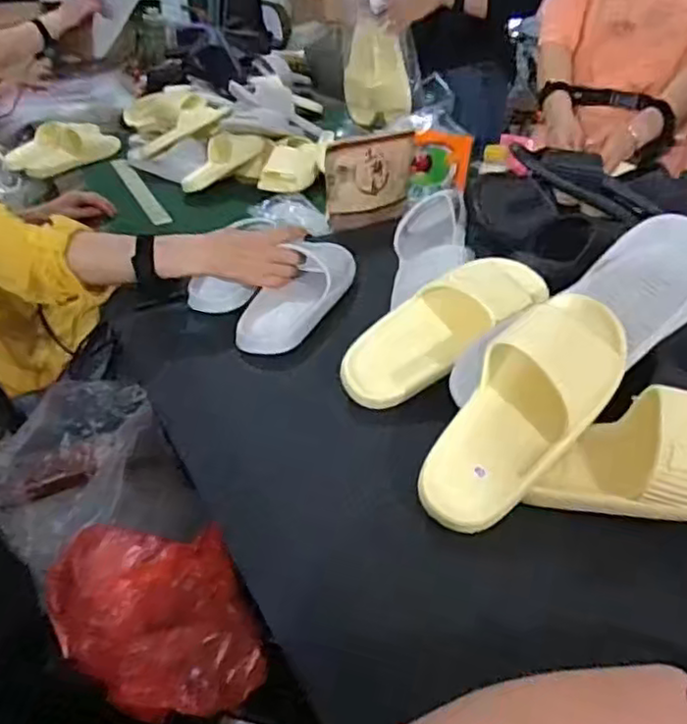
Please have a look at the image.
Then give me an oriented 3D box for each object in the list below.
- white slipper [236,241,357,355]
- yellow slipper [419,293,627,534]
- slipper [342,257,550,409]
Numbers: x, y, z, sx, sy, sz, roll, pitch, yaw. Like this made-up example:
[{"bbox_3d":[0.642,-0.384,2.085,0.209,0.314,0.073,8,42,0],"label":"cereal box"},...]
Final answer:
[{"bbox_3d":[-0.061,-0.094,0.867,0.091,0.051,0.231,12,37,17],"label":"white slipper"},{"bbox_3d":[0.167,0.037,0.594,0.095,0.060,0.253,31,76,36],"label":"yellow slipper"},{"bbox_3d":[0.113,-0.041,0.726,0.256,0.068,0.085,-34,43,-8],"label":"slipper"}]

